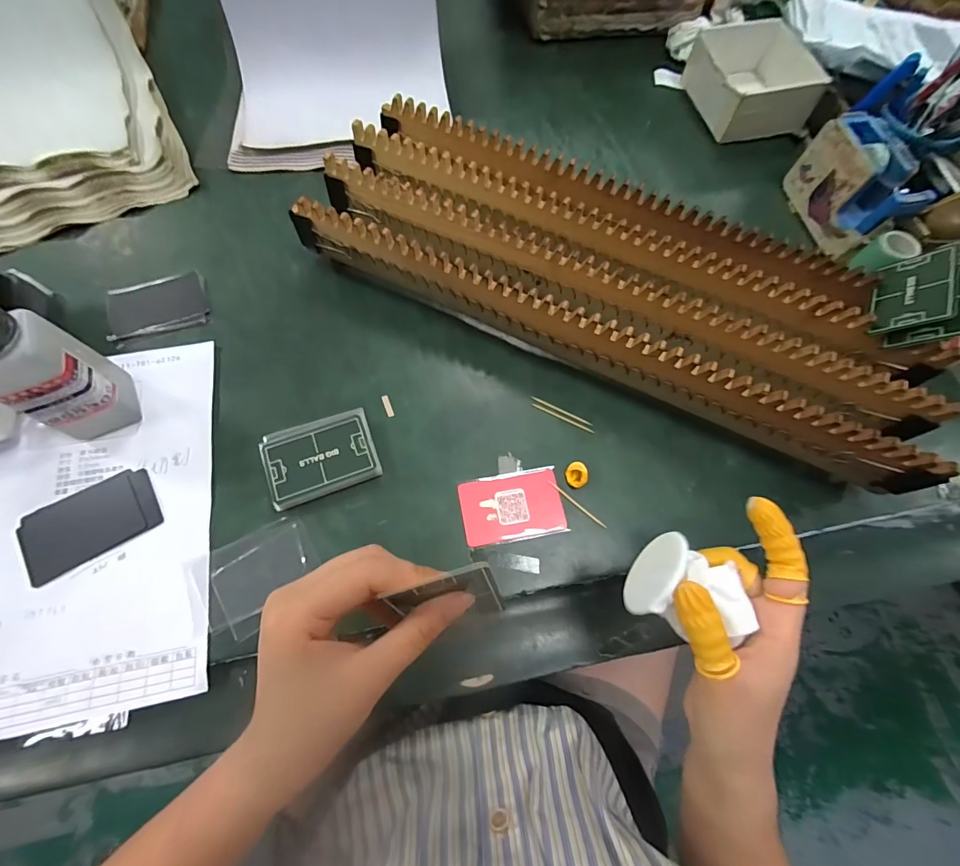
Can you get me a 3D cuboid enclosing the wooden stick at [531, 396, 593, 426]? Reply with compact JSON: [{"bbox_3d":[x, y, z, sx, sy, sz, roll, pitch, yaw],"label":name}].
[{"bbox_3d":[0.076,-0.021,0.390,0.060,0.004,0.004,27,71,8],"label":"wooden stick"}]

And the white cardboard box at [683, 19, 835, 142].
[{"bbox_3d":[0.358,-0.453,0.548,0.136,0.058,0.134,-8,70,-5],"label":"white cardboard box"}]

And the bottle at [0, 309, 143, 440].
[{"bbox_3d":[-0.332,-0.053,0.315,0.054,0.137,0.071,-36,74,-14],"label":"bottle"}]

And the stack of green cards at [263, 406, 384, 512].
[{"bbox_3d":[-0.135,0.019,0.358,0.087,0.017,0.068,-20,71,-9],"label":"stack of green cards"}]

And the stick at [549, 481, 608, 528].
[{"bbox_3d":[0.084,0.062,0.364,0.060,0.004,0.004,40,73,12],"label":"stick"}]

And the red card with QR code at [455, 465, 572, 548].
[{"bbox_3d":[0.028,0.062,0.359,0.086,0.004,0.056,-10,70,-5],"label":"red card with QR code"}]

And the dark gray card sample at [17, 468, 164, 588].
[{"bbox_3d":[-0.314,0.071,0.338,0.098,0.005,0.060,-29,73,-12],"label":"dark gray card sample"}]

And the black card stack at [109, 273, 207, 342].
[{"bbox_3d":[-0.321,-0.127,0.421,0.091,0.011,0.062,-19,71,-9],"label":"black card stack"}]

